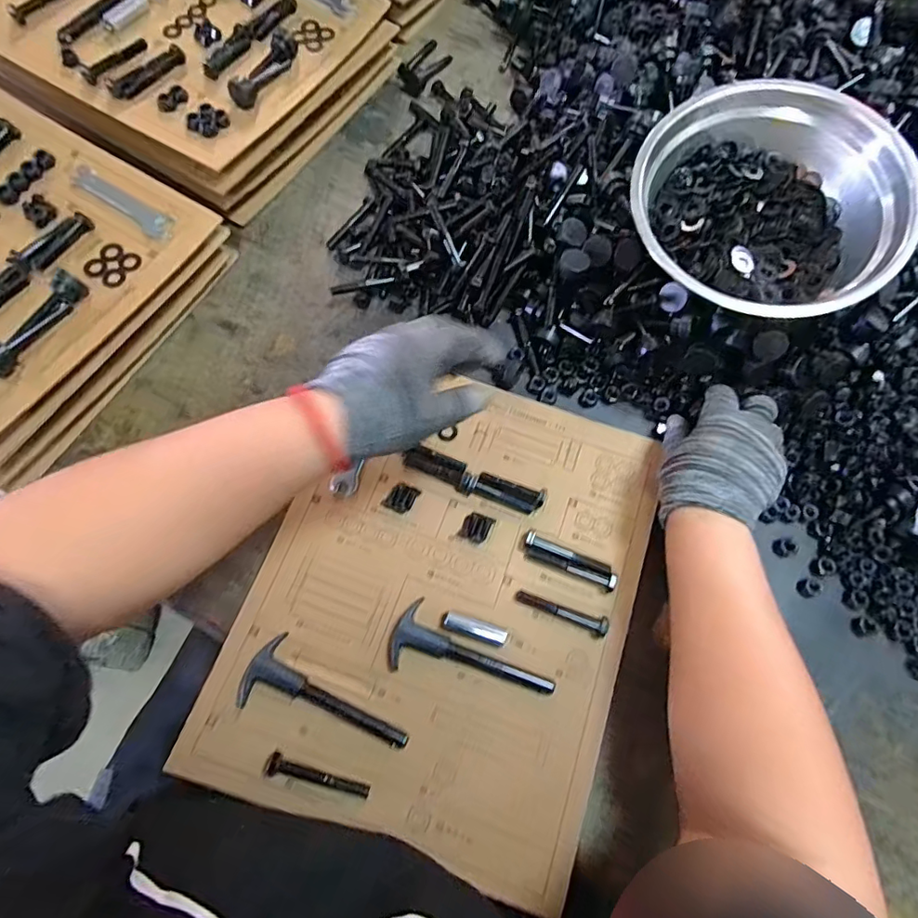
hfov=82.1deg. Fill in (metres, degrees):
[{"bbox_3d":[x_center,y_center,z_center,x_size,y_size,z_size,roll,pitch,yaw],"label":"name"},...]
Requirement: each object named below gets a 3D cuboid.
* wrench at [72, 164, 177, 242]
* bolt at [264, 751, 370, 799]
[{"bbox_3d":[-0.309,-0.235,0.482,0.114,0.005,0.027,32,74,9],"label":"wrench"},{"bbox_3d":[-0.104,0.232,0.386,0.078,0.014,0.016,13,72,3],"label":"bolt"}]

